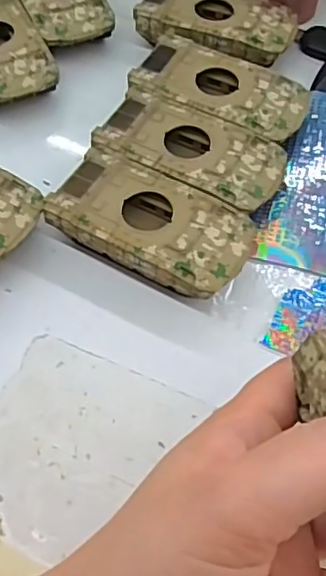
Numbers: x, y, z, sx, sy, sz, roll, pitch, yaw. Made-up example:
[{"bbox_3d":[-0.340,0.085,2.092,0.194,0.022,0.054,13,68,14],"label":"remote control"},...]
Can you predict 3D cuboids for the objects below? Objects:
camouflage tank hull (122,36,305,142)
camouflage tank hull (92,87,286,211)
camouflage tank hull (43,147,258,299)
[{"bbox_3d":[0.033,-0.110,0.352,0.096,0.021,0.056,18,59,10],"label":"camouflage tank hull"},{"bbox_3d":[0.015,-0.070,0.328,0.095,0.022,0.049,24,61,13],"label":"camouflage tank hull"},{"bbox_3d":[-0.005,-0.028,0.303,0.094,0.026,0.051,26,61,14],"label":"camouflage tank hull"}]

